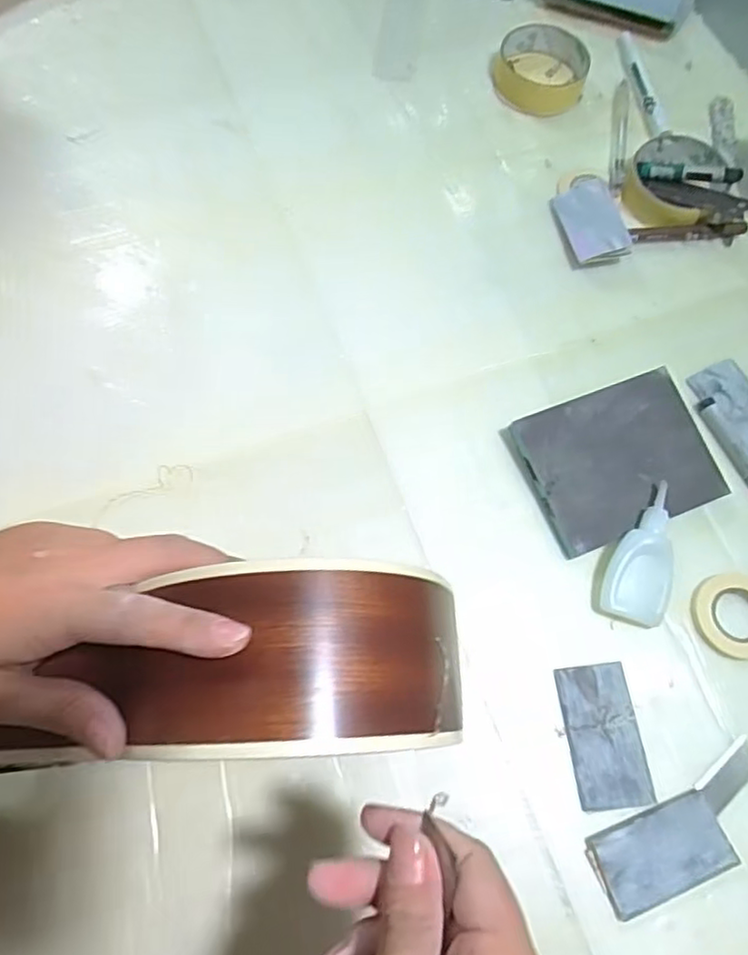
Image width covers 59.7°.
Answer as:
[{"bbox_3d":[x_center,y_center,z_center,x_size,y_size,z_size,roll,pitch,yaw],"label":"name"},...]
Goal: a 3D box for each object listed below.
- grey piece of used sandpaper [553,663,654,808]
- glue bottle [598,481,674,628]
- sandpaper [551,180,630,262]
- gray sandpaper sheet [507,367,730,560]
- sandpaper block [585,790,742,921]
[{"bbox_3d":[0.135,0.151,0.383,0.041,0.006,0.077,-7,69,-4],"label":"grey piece of used sandpaper"},{"bbox_3d":[0.170,0.048,0.412,0.043,0.026,0.084,15,70,5],"label":"glue bottle"},{"bbox_3d":[0.172,-0.199,0.511,0.047,0.016,0.066,-11,70,-5],"label":"sandpaper"},{"bbox_3d":[0.163,-0.011,0.437,0.117,0.023,0.094,-22,71,-9],"label":"gray sandpaper sheet"},{"bbox_3d":[0.159,0.207,0.359,0.075,0.008,0.042,-19,71,-8],"label":"sandpaper block"}]

